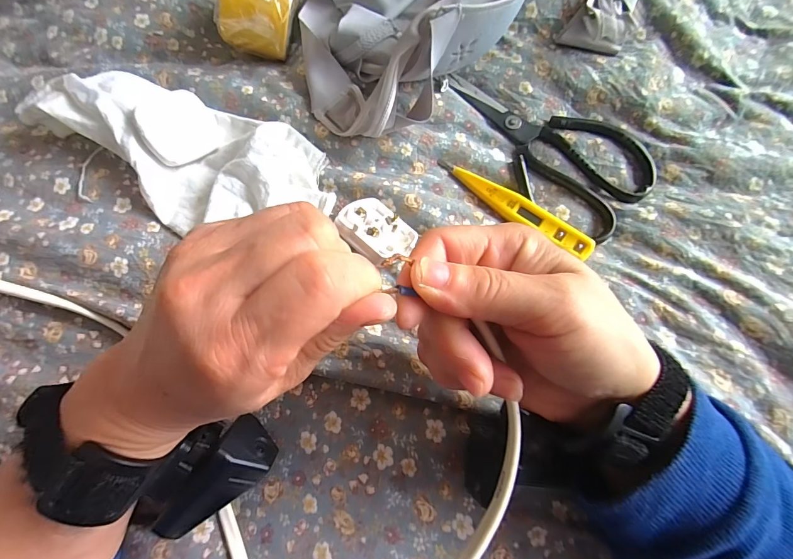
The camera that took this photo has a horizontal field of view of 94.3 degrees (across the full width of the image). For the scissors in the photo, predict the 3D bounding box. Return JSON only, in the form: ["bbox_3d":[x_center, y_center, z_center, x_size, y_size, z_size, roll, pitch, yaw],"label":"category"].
[{"bbox_3d":[0.113,-0.109,0.287,0.170,0.009,0.090,43,81,9],"label":"scissors"}]

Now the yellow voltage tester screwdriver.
[{"bbox_3d":[0.083,-0.053,0.264,0.121,0.016,0.017,34,79,8],"label":"yellow voltage tester screwdriver"}]

